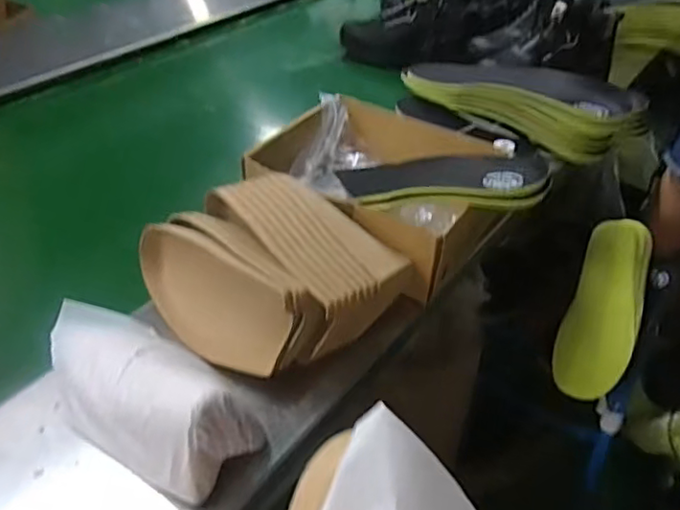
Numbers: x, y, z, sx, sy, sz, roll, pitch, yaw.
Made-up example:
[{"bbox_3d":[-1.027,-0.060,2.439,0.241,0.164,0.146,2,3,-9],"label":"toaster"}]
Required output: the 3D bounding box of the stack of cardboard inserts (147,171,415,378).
[{"bbox_3d":[-0.072,0.013,0.641,0.227,0.140,0.192,34,49,29],"label":"stack of cardboard inserts"}]

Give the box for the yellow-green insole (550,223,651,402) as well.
[{"bbox_3d":[0.412,0.078,0.937,0.106,0.033,0.317,20,66,17],"label":"yellow-green insole"}]

